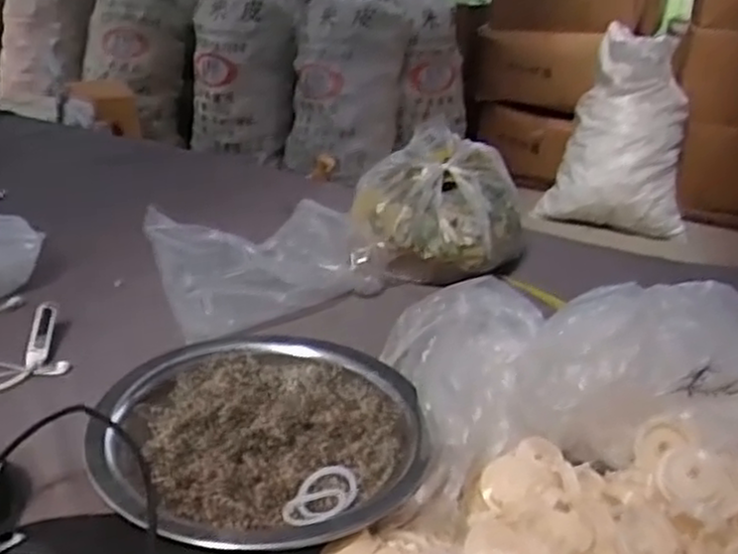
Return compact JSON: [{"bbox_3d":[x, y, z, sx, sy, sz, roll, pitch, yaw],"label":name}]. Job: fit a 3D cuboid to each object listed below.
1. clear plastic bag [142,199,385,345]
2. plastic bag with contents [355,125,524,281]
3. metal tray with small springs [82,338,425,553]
[{"bbox_3d":[-0.141,-0.023,1.068,0.288,0.087,0.219,-13,30,-31],"label":"clear plastic bag"},{"bbox_3d":[0.110,-0.105,1.140,0.256,0.153,0.195,2,25,-3],"label":"plastic bag with contents"},{"bbox_3d":[-0.098,0.153,0.714,0.291,0.060,0.285,-8,28,-24],"label":"metal tray with small springs"}]

